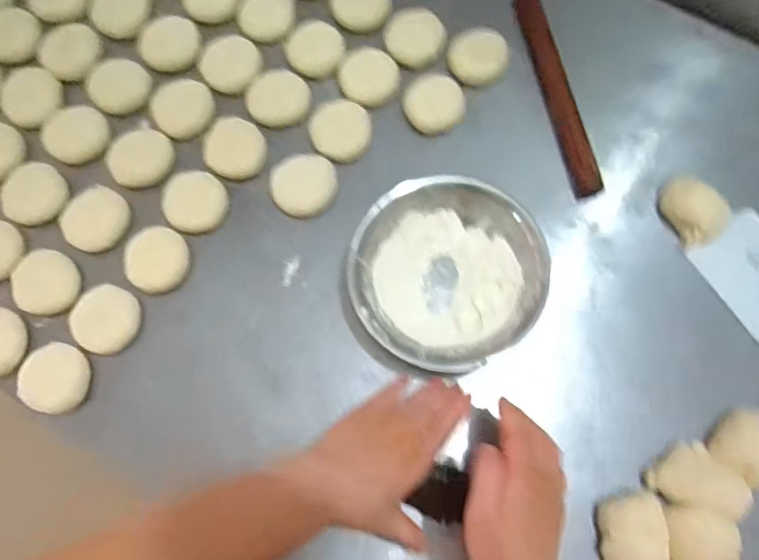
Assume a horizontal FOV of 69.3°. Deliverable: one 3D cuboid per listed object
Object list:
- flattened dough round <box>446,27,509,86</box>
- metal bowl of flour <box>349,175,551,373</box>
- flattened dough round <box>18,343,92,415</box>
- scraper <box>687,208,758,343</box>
[{"bbox_3d":[0.113,-0.256,0.635,0.068,0.021,0.068,0,74,1],"label":"flattened dough round"},{"bbox_3d":[0.069,-0.005,0.559,0.185,0.048,0.189,0,74,0],"label":"metal bowl of flour"},{"bbox_3d":[-0.322,0.097,0.545,0.064,0.022,0.064,0,74,1],"label":"flattened dough round"},{"bbox_3d":[0.395,-0.007,0.576,0.090,0.011,0.115,-36,71,4],"label":"scraper"}]

